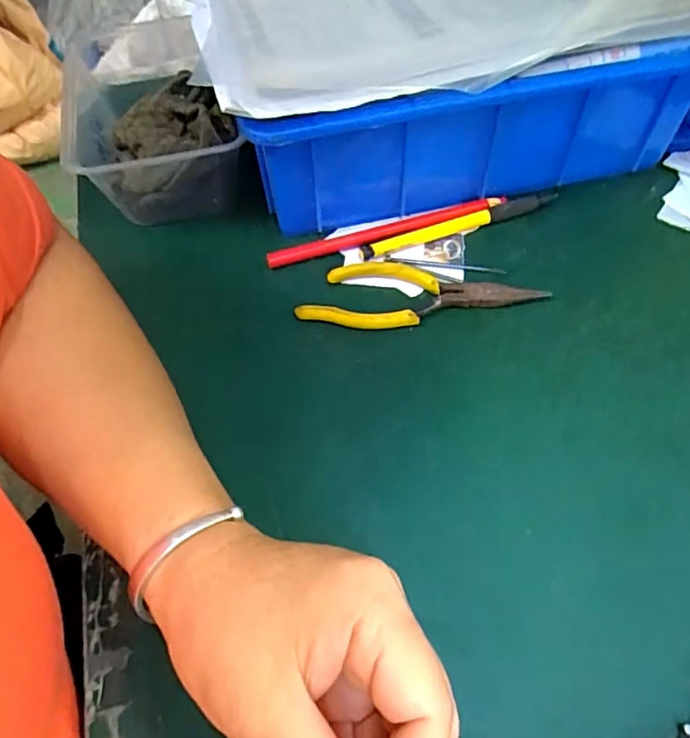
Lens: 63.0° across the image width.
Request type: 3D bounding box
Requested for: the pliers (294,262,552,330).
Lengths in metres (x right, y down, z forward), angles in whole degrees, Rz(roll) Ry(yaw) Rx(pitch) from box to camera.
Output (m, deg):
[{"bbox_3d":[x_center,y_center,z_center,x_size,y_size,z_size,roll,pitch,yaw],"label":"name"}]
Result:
[{"bbox_3d":[0.044,-0.044,0.335,0.141,0.010,0.044,-1,57,2],"label":"pliers"}]

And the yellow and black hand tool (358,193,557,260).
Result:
[{"bbox_3d":[0.075,-0.094,0.366,0.137,0.008,0.010,-19,58,-10],"label":"yellow and black hand tool"}]

